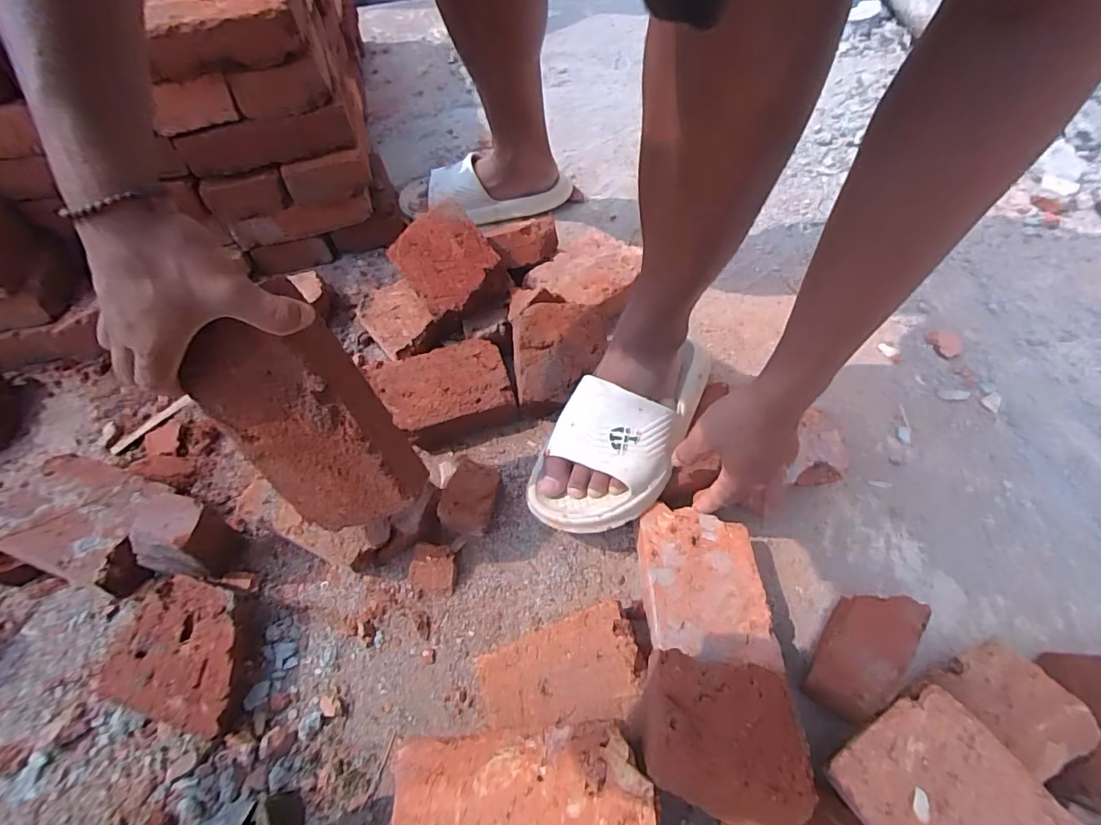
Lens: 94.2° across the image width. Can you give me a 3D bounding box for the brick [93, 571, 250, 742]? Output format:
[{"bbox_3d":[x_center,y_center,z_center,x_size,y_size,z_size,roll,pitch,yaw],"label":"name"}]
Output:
[{"bbox_3d":[-0.313,0.210,0.452,0.105,0.062,0.114,7,57,6],"label":"brick"}]

